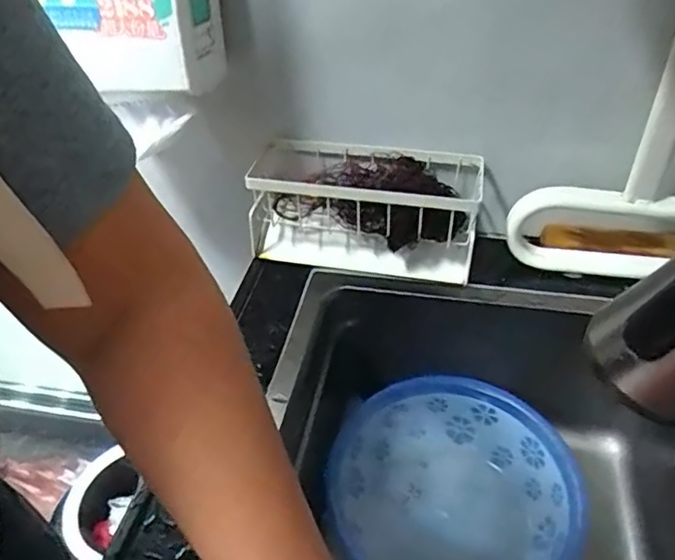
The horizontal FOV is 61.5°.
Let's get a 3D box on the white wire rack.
[{"bbox_3d":[0.025,-0.072,0.602,0.229,0.113,0.097,5,41,10],"label":"white wire rack"}]

